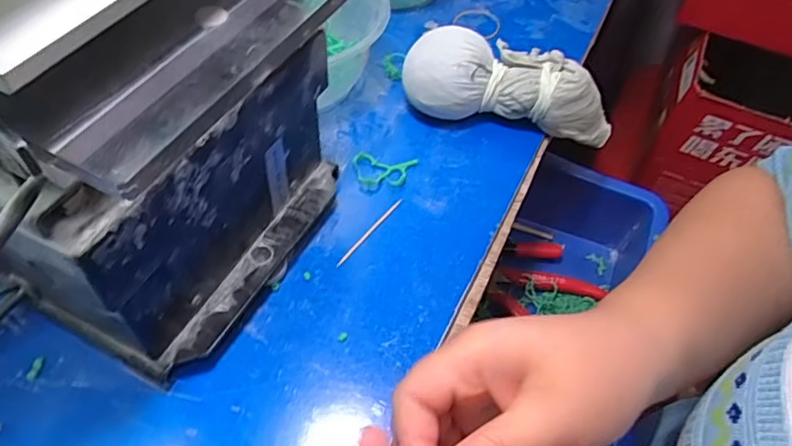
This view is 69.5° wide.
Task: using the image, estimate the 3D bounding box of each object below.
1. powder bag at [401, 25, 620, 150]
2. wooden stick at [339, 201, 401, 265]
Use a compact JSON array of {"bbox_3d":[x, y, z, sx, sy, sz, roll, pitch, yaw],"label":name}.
[{"bbox_3d":[0.079,-0.092,0.386,0.146,0.048,0.055,8,52,2],"label":"powder bag"},{"bbox_3d":[-0.015,0.004,0.337,0.004,0.004,0.059,33,57,20],"label":"wooden stick"}]

